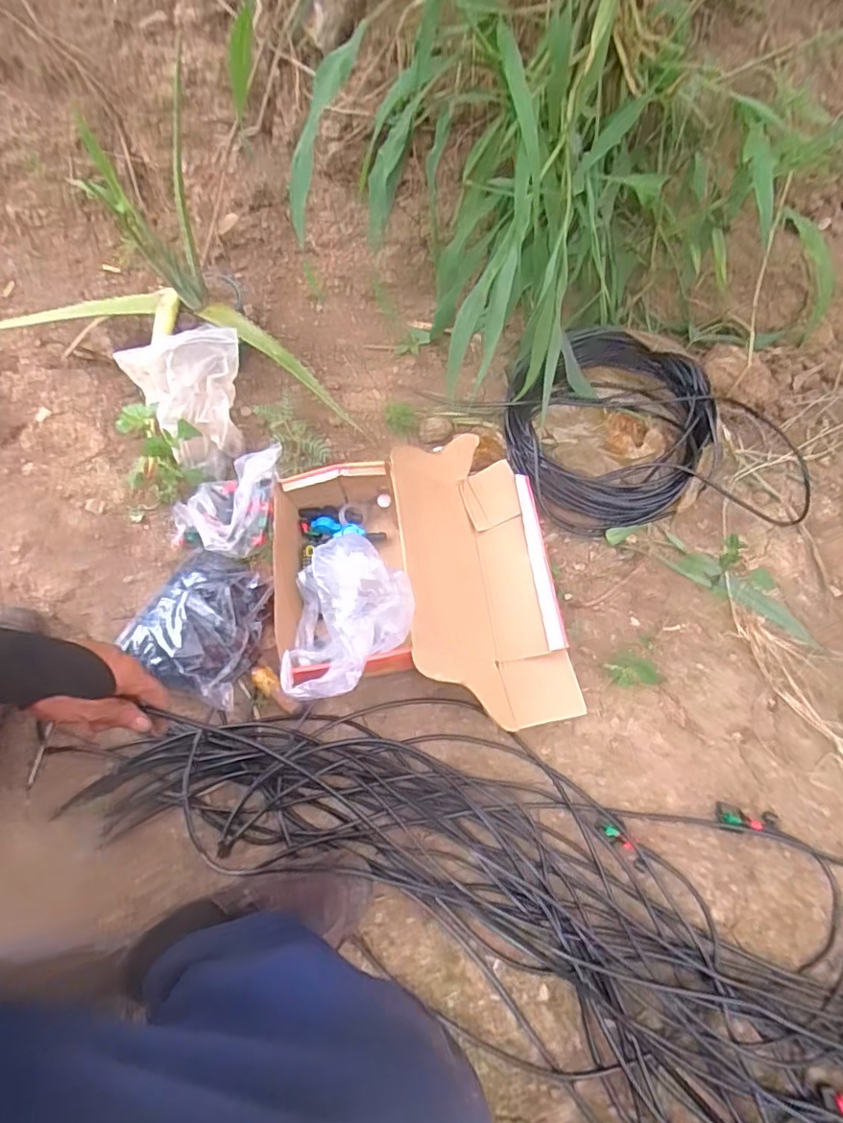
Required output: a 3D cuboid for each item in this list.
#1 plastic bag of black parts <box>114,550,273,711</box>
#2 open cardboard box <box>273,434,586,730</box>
[{"bbox_3d":[-0.300,0.079,0.777,0.162,0.067,0.192,15,64,6],"label":"plastic bag of black parts"},{"bbox_3d":[-0.006,0.011,0.789,0.378,0.105,0.427,-5,64,-4],"label":"open cardboard box"}]

